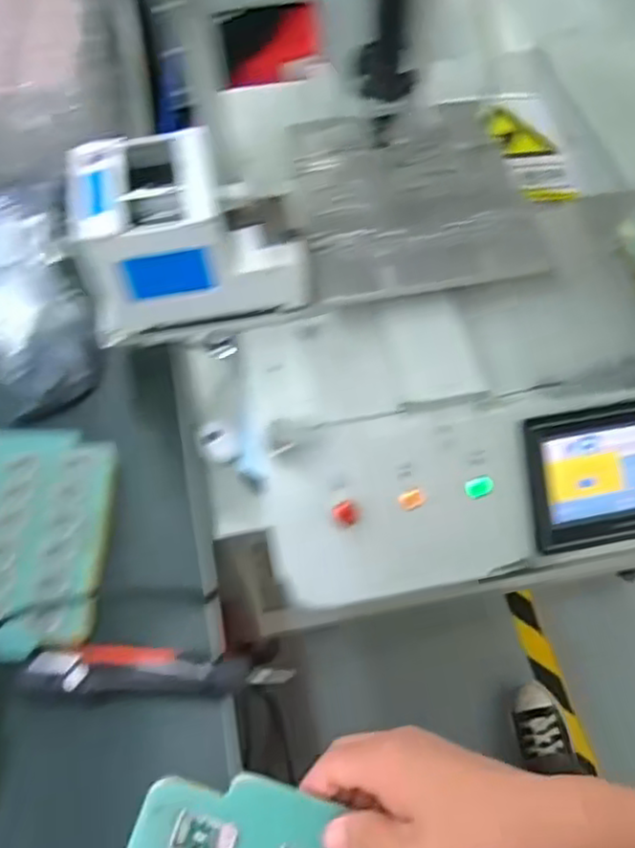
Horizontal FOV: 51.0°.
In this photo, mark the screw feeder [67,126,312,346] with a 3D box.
[{"bbox_3d":[-0.128,-0.194,0.683,0.218,0.147,0.131,-8,63,-4],"label":"screw feeder"}]

